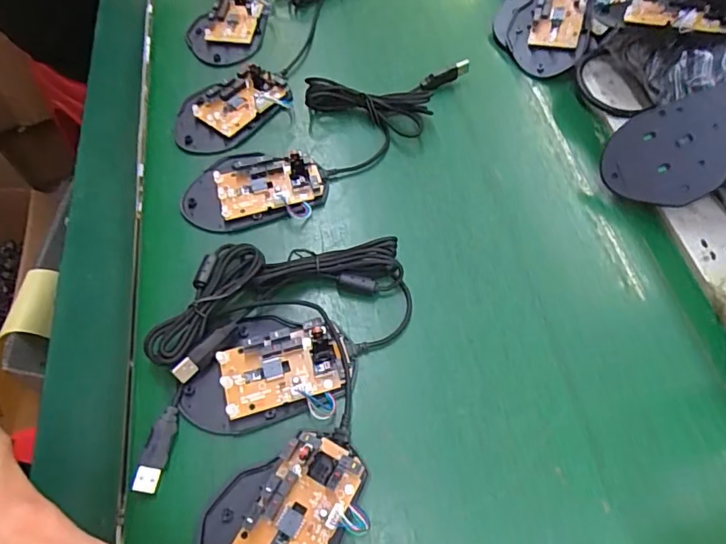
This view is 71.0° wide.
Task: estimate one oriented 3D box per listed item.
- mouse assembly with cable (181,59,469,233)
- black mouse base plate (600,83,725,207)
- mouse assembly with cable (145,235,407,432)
[{"bbox_3d":[-0.027,-0.119,0.430,0.270,0.026,0.094,-36,66,-21],"label":"mouse assembly with cable"},{"bbox_3d":[0.237,-0.090,0.375,0.109,0.008,0.072,-17,85,34],"label":"black mouse base plate"},{"bbox_3d":[-0.051,0.037,0.333,0.154,0.023,0.126,6,59,1],"label":"mouse assembly with cable"}]

